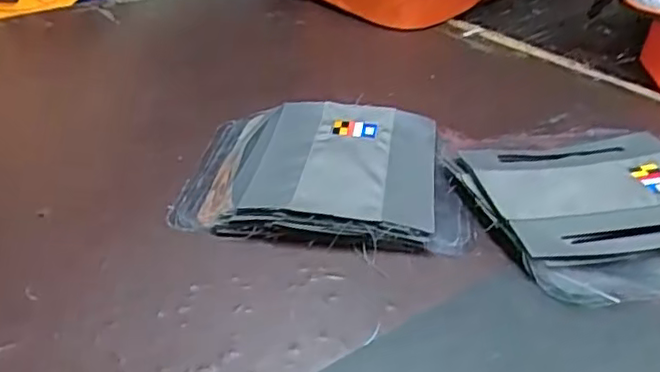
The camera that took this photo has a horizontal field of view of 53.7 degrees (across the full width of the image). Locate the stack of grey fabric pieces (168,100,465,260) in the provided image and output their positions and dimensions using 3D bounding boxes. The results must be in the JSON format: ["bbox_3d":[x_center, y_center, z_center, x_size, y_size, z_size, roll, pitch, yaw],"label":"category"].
[{"bbox_3d":[-0.004,-0.020,0.652,0.265,0.032,0.223,3,32,5],"label":"stack of grey fabric pieces"}]

